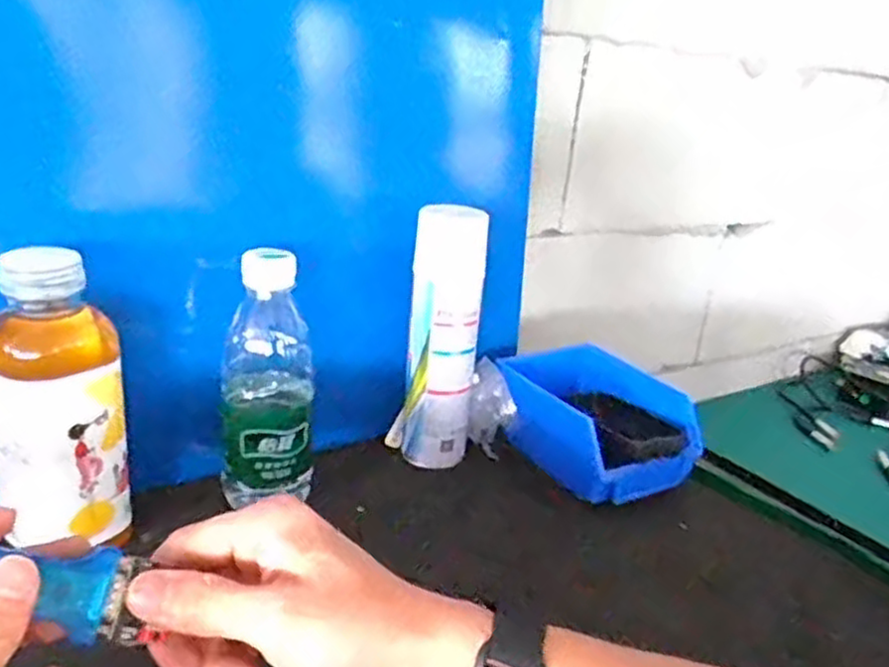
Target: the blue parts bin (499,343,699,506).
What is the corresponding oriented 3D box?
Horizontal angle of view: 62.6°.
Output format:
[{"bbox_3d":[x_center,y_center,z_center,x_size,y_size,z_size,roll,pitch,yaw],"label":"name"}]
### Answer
[{"bbox_3d":[0.111,0.067,0.584,0.125,0.062,0.162,-9,25,-35],"label":"blue parts bin"}]

